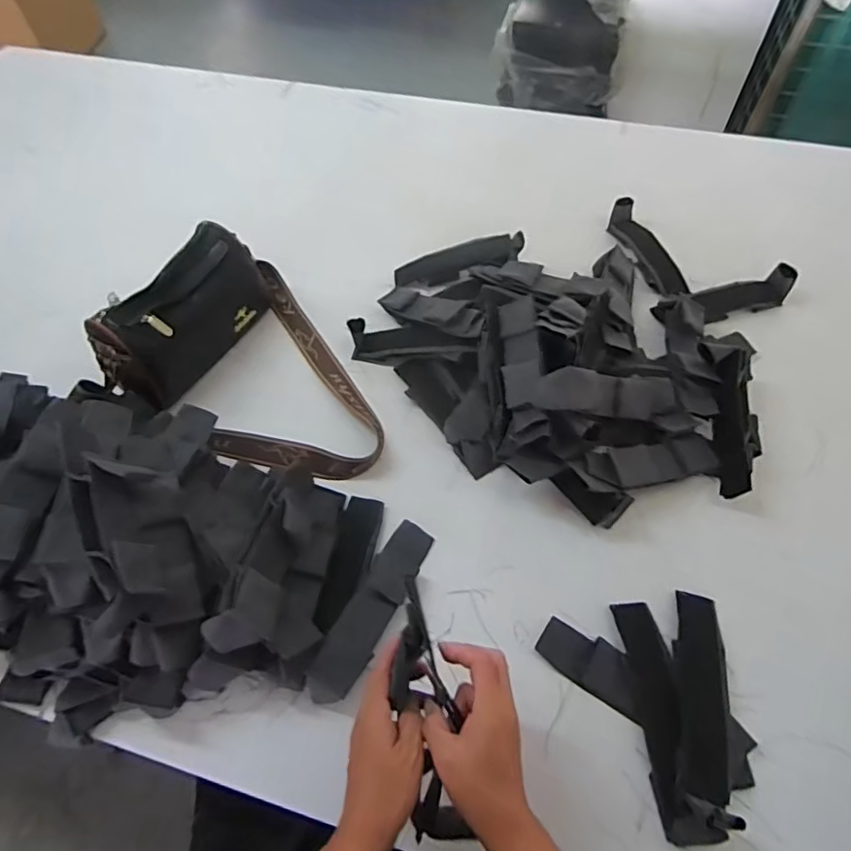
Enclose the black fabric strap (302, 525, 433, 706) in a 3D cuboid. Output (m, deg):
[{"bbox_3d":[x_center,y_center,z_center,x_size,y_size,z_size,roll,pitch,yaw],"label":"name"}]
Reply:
[{"bbox_3d":[-0.051,0.184,0.565,0.050,0.046,0.198,23,60,18],"label":"black fabric strap"}]

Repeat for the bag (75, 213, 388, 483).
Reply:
[{"bbox_3d":[-0.200,-0.111,0.705,0.349,0.149,0.311,13,58,12],"label":"bag"}]

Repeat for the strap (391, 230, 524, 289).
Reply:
[{"bbox_3d":[0.048,-0.241,0.820,0.193,0.031,0.051,-10,54,19],"label":"strap"}]

